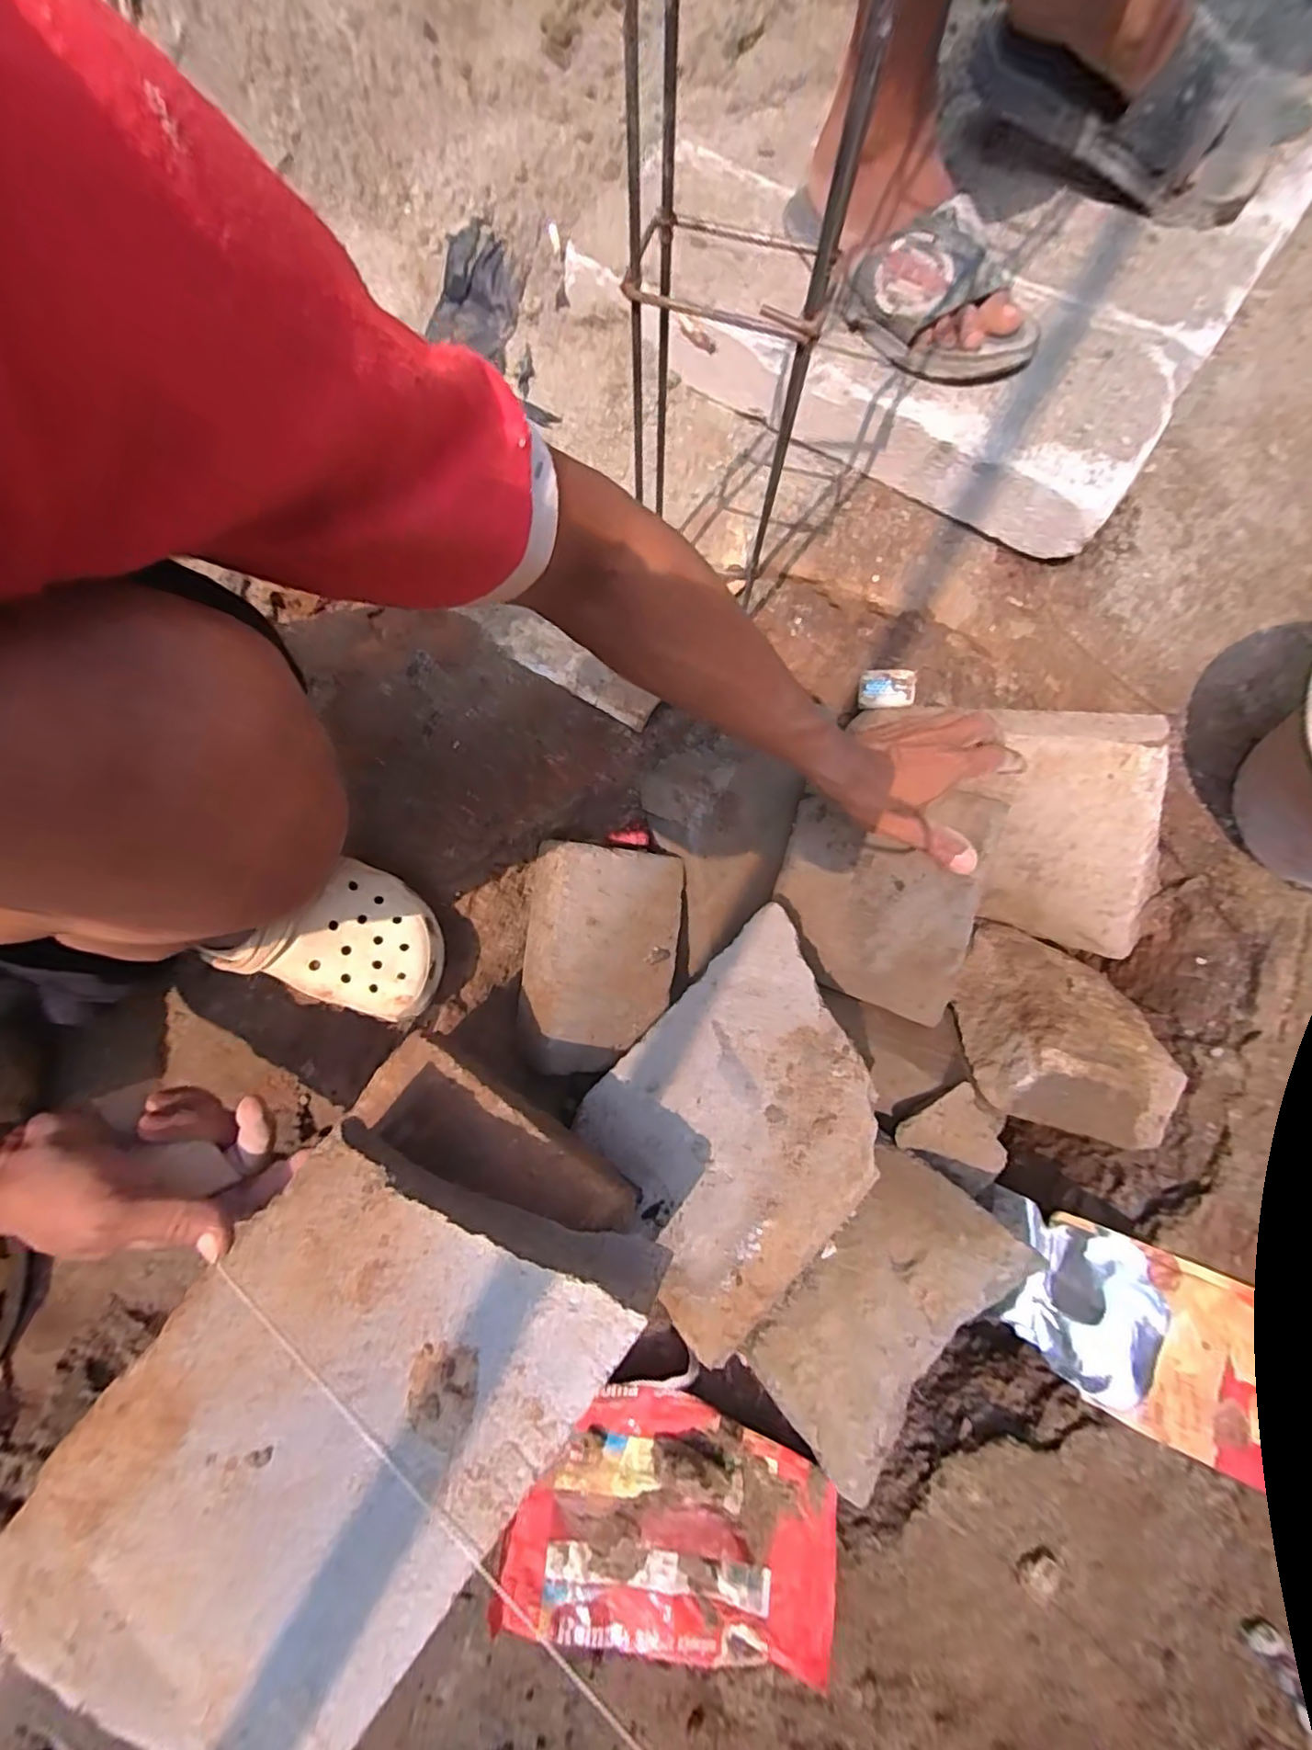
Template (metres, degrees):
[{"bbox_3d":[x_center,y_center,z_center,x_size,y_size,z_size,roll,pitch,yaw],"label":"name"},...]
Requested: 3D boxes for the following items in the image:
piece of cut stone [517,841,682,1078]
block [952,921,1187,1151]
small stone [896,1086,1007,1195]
[{"bbox_3d":[-0.054,0.078,0.577,0.140,0.080,0.204,5,91,-29],"label":"piece of cut stone"},{"bbox_3d":[0.345,0.128,0.507,0.143,0.101,0.155,14,75,6],"label":"block"},{"bbox_3d":[0.237,0.214,0.487,0.068,0.015,0.069,-32,75,-7],"label":"small stone"}]

